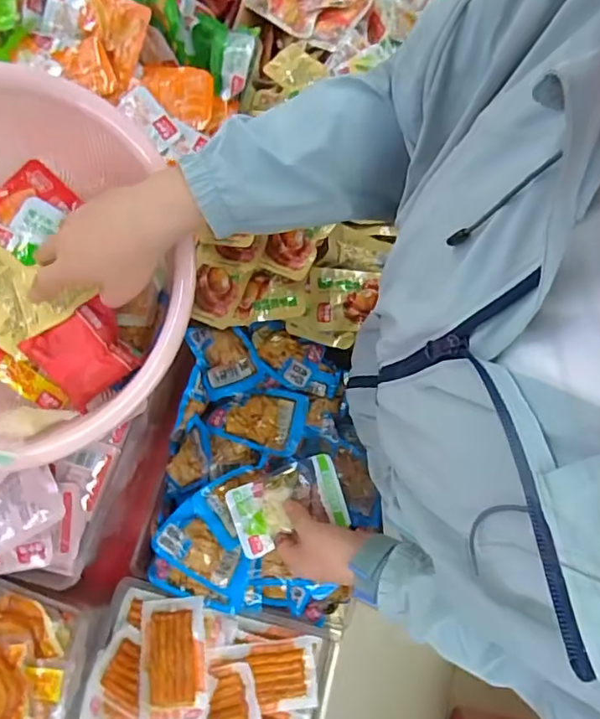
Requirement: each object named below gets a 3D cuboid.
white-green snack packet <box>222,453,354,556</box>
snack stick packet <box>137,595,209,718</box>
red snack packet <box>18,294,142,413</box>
[{"bbox_3d":[-0.014,0.151,0.574,0.116,0.020,0.072,-21,80,-5],"label":"white-green snack packet"},{"bbox_3d":[-0.133,0.313,0.574,0.068,0.009,0.119,-7,65,1],"label":"snack stick packet"},{"bbox_3d":[-0.191,-0.006,0.491,0.074,0.020,0.074,-40,102,-12],"label":"red snack packet"}]

